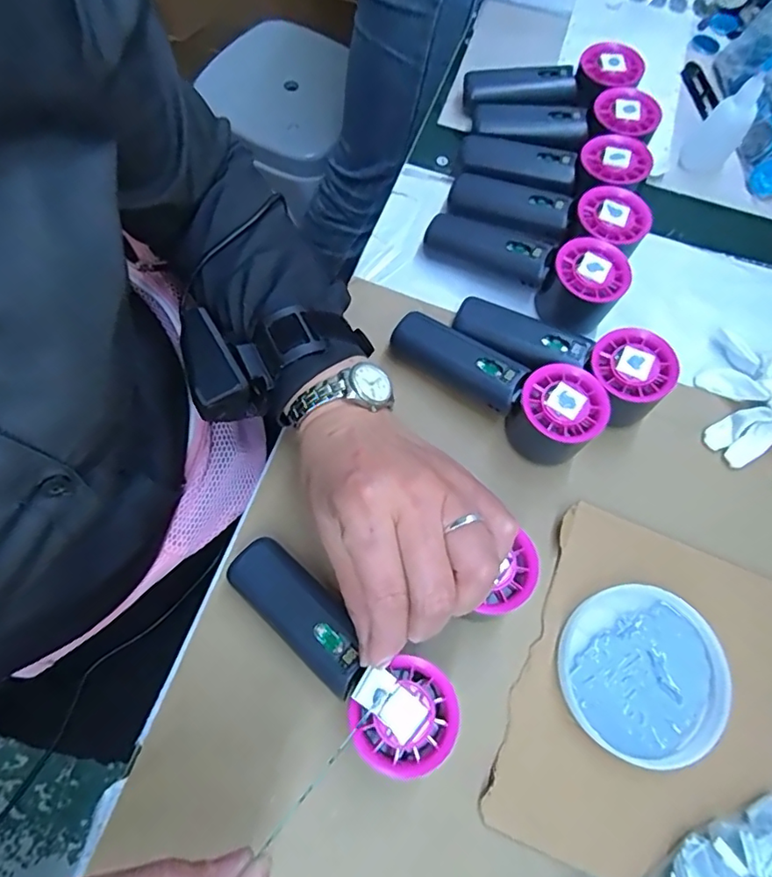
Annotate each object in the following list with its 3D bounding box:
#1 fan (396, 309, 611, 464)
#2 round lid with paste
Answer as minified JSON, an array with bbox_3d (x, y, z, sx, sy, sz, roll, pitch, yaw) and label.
[{"bbox_3d":[0.078,-0.043,0.392,0.155,0.055,0.055,37,70,11],"label":"fan"},{"bbox_3d":[0.160,0.146,0.341,0.102,0.016,0.097,1,67,-2],"label":"round lid with paste"}]

